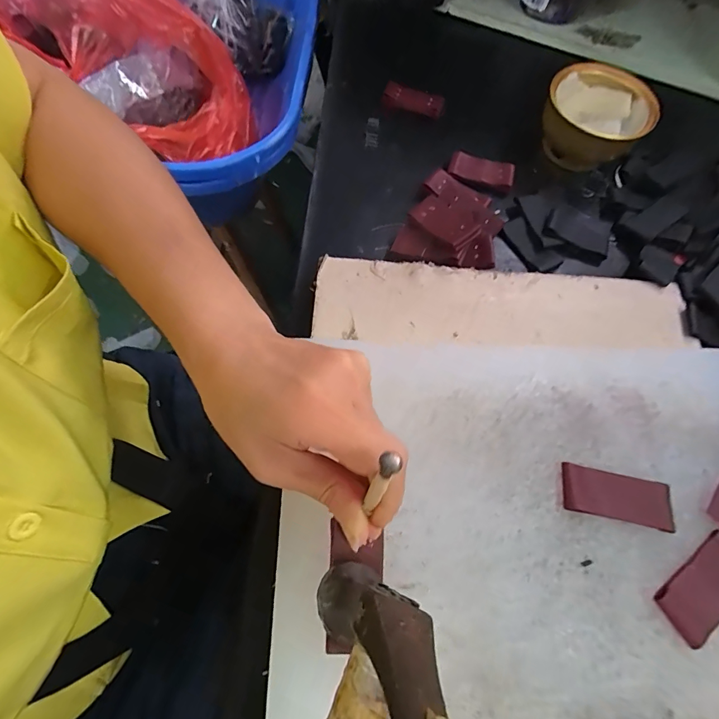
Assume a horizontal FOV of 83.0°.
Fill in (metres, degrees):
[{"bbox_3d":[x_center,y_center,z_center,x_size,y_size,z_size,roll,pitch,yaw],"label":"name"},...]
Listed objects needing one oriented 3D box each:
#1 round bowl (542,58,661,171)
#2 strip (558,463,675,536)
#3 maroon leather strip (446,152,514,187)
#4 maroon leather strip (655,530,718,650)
[{"bbox_3d":[0.225,-0.231,0.391,0.092,0.051,0.094,1,66,-2],"label":"round bowl"},{"bbox_3d":[0.149,0.080,0.237,0.060,0.006,0.027,12,66,3],"label":"strip"},{"bbox_3d":[0.118,-0.182,0.391,0.061,0.007,0.023,15,88,4],"label":"maroon leather strip"},{"bbox_3d":[0.189,0.122,0.220,0.061,0.006,0.028,-31,71,-15],"label":"maroon leather strip"}]

